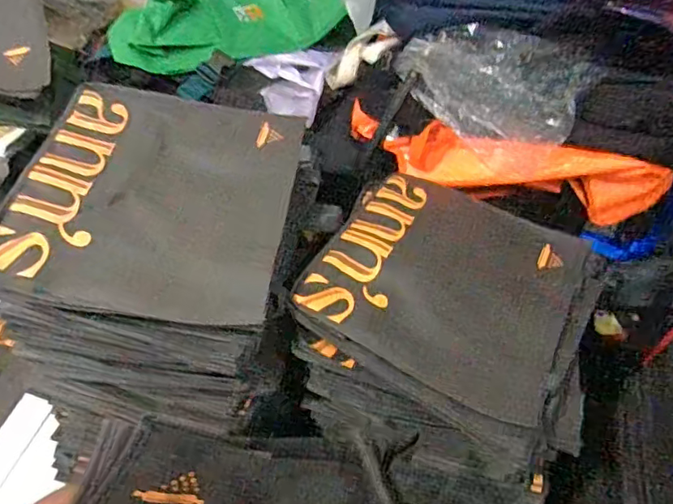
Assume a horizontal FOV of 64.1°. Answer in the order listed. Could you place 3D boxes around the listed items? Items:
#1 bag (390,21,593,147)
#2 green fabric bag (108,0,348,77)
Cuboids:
[{"bbox_3d":[0.179,-0.210,0.668,0.241,0.114,0.086,21,49,13],"label":"bag"},{"bbox_3d":[-0.173,-0.391,0.862,0.376,0.090,0.195,-13,51,-17],"label":"green fabric bag"}]

